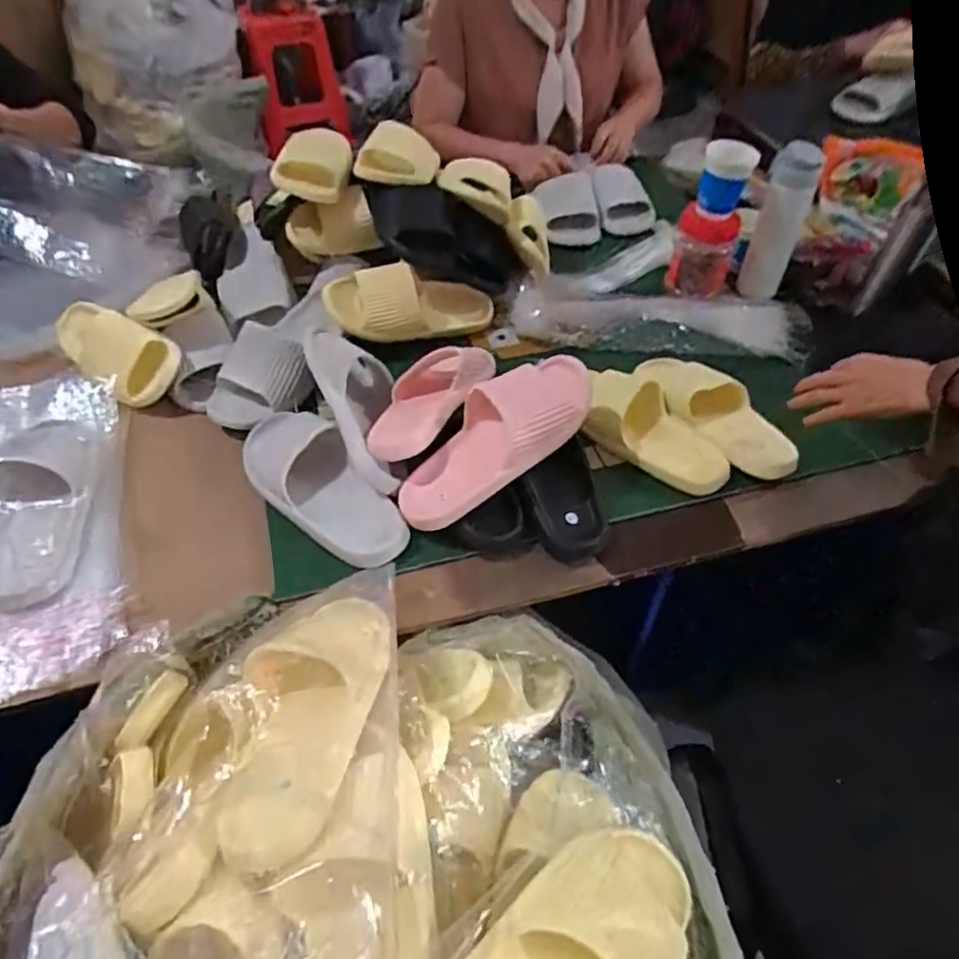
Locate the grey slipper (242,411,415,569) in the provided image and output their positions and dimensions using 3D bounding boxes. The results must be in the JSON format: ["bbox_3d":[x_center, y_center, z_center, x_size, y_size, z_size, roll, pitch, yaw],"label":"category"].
[{"bbox_3d":[-0.194,0.001,0.776,0.105,0.070,0.277,-33,56,-24],"label":"grey slipper"}]

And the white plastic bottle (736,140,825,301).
[{"bbox_3d":[0.430,-0.371,0.956,0.058,0.198,0.062,-33,56,-24],"label":"white plastic bottle"}]

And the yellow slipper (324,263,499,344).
[{"bbox_3d":[-0.095,-0.263,0.960,0.249,0.098,0.093,-4,46,-27],"label":"yellow slipper"}]

